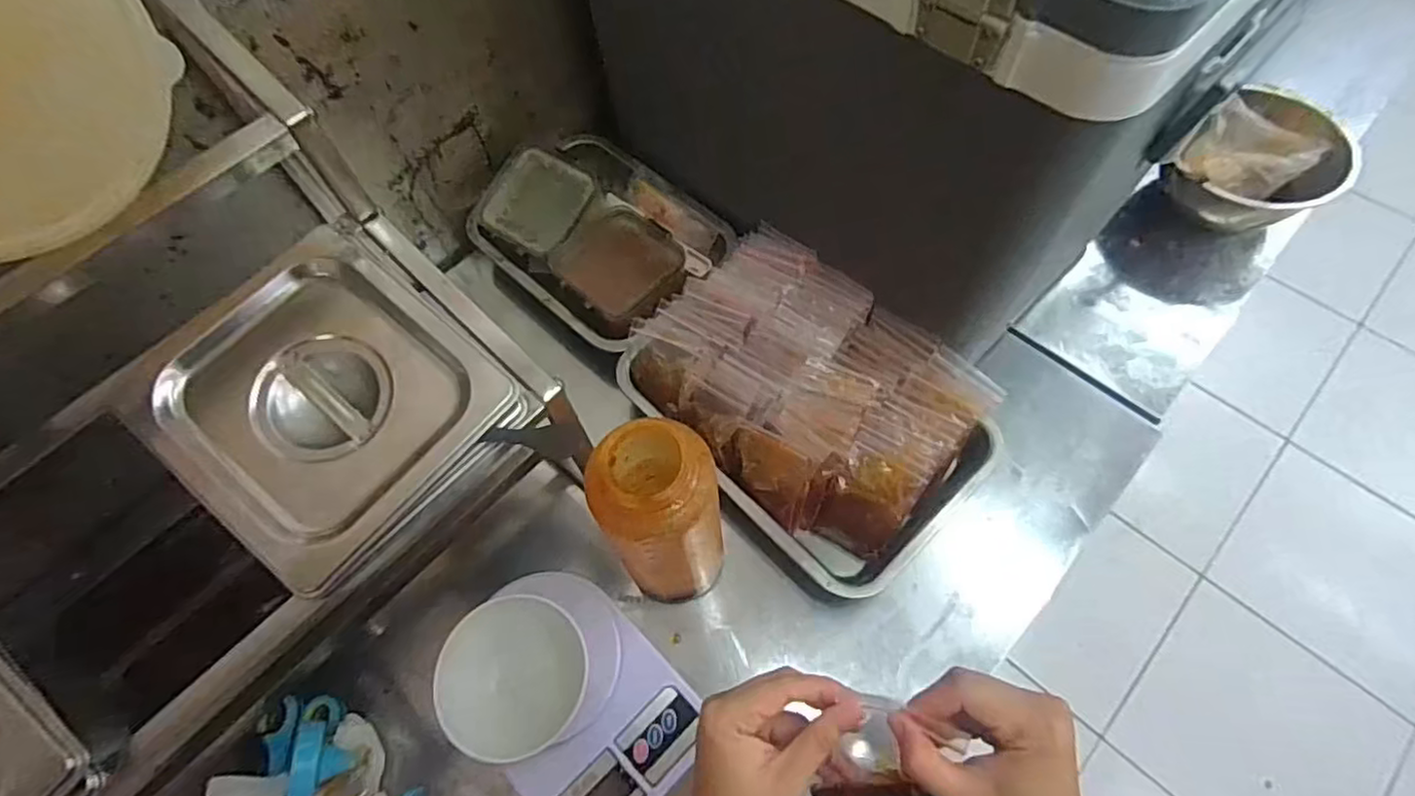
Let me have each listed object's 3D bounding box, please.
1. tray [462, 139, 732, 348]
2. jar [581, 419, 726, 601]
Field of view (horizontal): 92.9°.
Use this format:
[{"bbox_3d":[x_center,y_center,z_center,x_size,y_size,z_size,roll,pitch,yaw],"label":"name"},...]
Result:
[{"bbox_3d":[-0.107,-0.170,0.685,0.238,0.056,0.185,40,72,20],"label":"tray"},{"bbox_3d":[-0.031,0.083,0.473,0.073,0.177,0.068,-1,63,3],"label":"jar"}]

